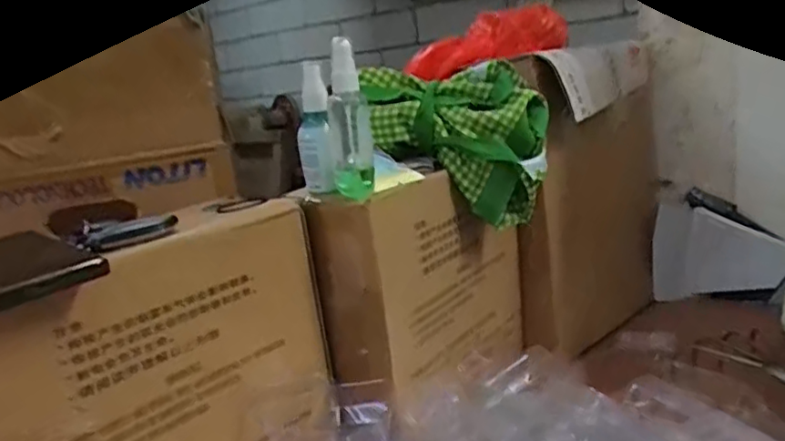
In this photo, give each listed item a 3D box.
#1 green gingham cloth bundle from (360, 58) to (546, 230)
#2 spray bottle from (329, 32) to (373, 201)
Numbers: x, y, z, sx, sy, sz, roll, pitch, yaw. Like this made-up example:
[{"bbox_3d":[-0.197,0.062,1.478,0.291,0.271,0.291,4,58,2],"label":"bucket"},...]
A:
[{"bbox_3d":[0.064,-0.079,0.678,0.188,0.150,0.077,-3,14,16],"label":"green gingham cloth bundle"},{"bbox_3d":[-0.038,-0.088,0.576,0.035,0.137,0.042,-7,13,-2],"label":"spray bottle"}]

